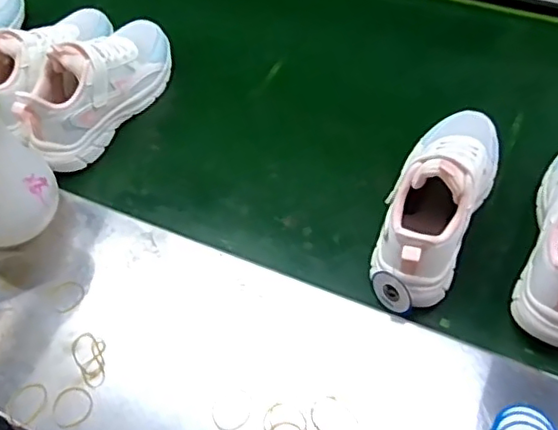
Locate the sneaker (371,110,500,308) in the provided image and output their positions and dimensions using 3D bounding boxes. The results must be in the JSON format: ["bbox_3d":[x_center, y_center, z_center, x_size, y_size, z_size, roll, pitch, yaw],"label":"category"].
[{"bbox_3d":[0.170,-0.029,0.628,0.093,0.126,0.255,22,58,19],"label":"sneaker"}]

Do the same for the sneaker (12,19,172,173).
[{"bbox_3d":[-0.225,-0.177,0.763,0.077,0.111,0.260,24,59,20],"label":"sneaker"}]

